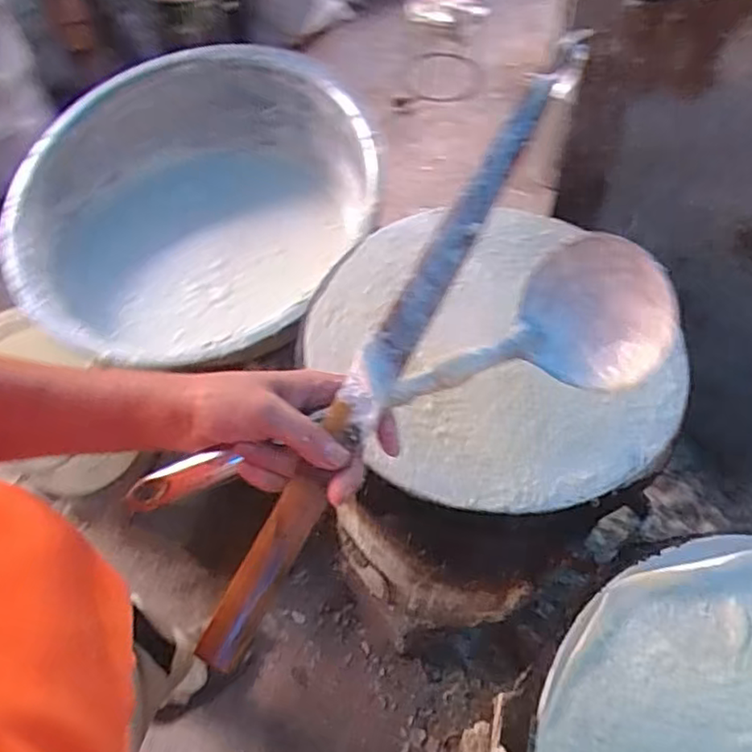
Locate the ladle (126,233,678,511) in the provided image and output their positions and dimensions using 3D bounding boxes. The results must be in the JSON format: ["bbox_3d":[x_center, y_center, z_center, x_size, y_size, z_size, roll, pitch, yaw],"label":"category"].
[{"bbox_3d":[0.012,0.012,0.396,0.338,0.059,0.083,-22,60,1],"label":"ladle"}]

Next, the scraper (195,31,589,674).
[{"bbox_3d":[0.018,-0.029,0.396,0.029,0.014,0.441,28,81,17],"label":"scraper"}]

